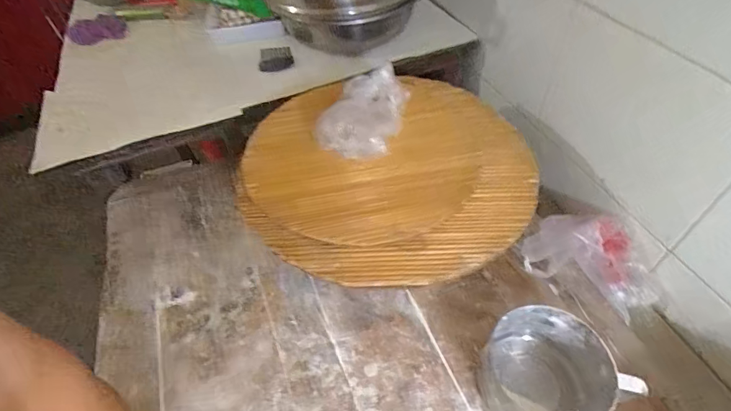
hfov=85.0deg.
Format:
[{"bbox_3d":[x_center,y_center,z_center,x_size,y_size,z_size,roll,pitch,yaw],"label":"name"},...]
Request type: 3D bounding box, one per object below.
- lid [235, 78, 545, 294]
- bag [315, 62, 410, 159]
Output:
[{"bbox_3d":[0.041,-0.079,0.617,0.413,0.040,0.446,-2,49,3],"label":"lid"},{"bbox_3d":[0.000,-0.157,0.638,0.122,0.059,0.195,7,51,12],"label":"bag"}]

